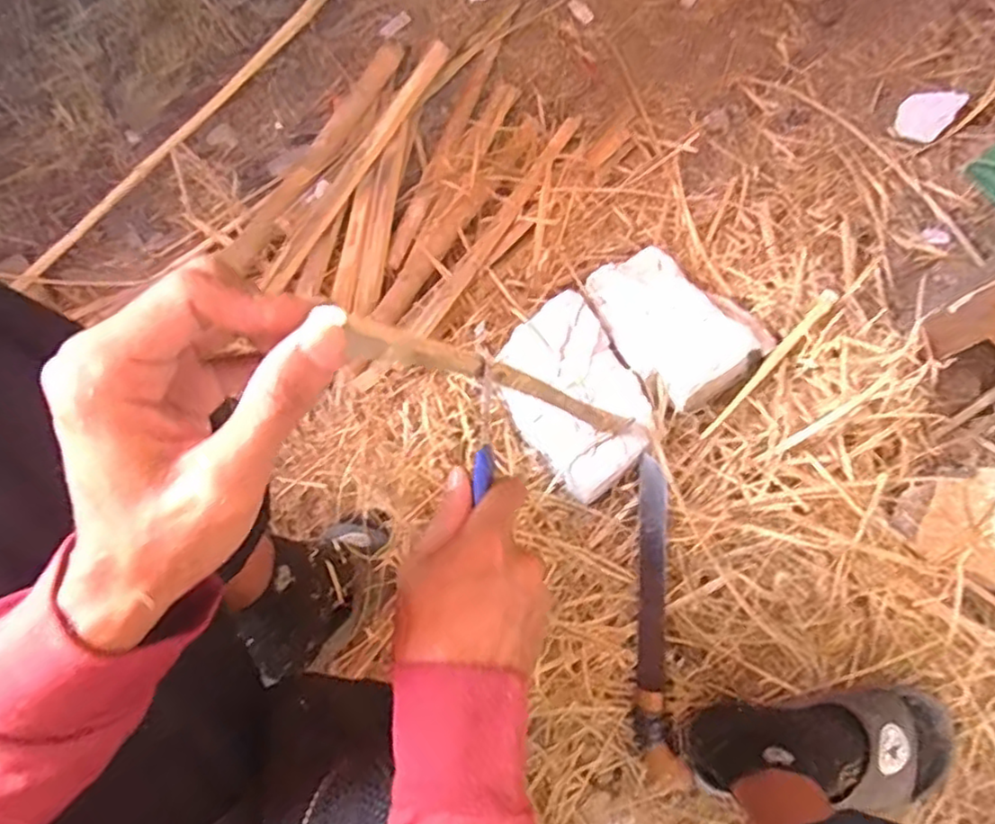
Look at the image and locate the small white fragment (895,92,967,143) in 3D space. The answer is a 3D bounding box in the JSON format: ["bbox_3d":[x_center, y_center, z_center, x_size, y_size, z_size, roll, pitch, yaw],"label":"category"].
[{"bbox_3d":[0.600,-0.416,0.930,0.070,0.008,0.083,29,86,26],"label":"small white fragment"}]

